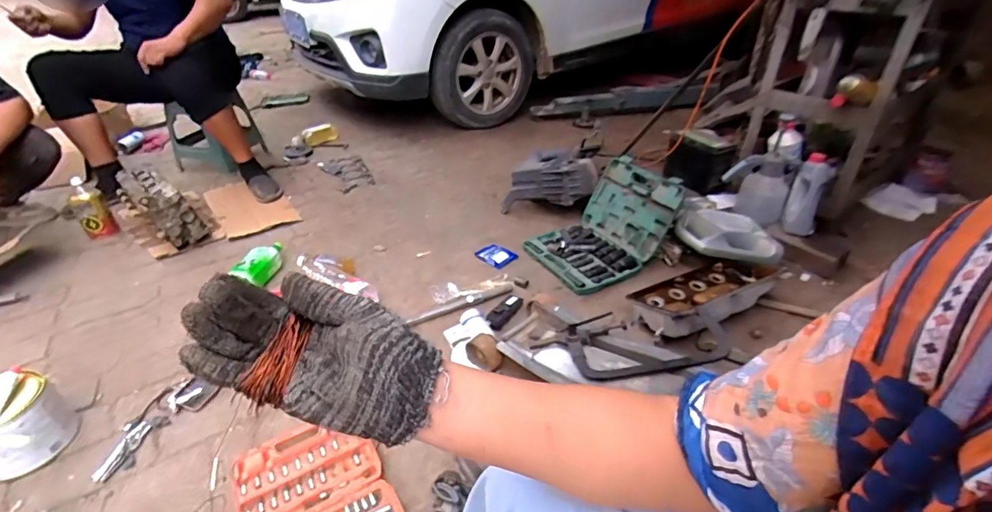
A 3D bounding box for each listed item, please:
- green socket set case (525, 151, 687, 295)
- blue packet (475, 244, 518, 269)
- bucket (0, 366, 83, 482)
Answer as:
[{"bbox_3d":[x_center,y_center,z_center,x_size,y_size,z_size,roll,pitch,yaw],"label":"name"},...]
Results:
[{"bbox_3d":[0.333,-0.116,1.472,0.410,0.225,0.326,-22,41,-27],"label":"green socket set case"},{"bbox_3d":[0.001,-0.001,1.528,0.090,0.008,0.129,-36,45,-27],"label":"blue packet"},{"bbox_3d":[-0.953,0.328,0.923,0.133,0.148,0.156,-11,37,-14],"label":"bucket"}]

